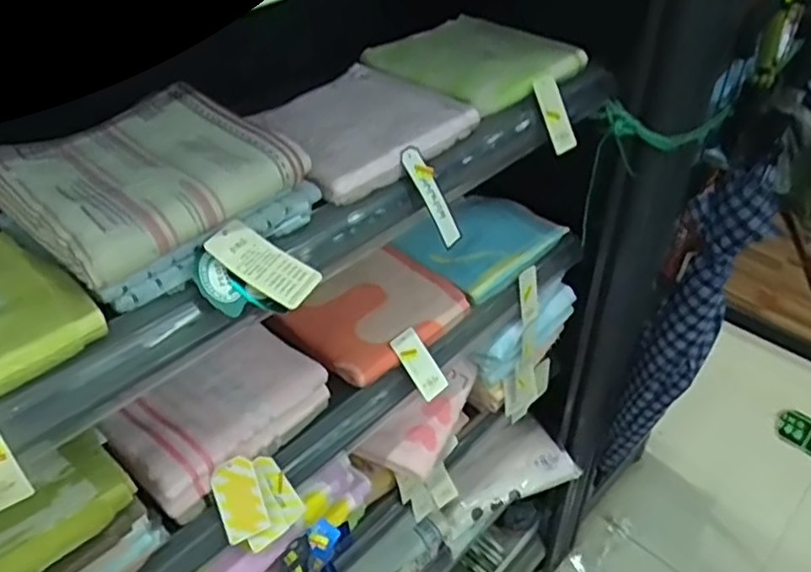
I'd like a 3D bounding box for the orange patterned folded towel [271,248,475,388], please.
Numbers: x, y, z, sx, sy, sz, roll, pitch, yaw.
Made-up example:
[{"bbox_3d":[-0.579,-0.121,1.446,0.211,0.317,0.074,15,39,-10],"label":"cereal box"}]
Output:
[{"bbox_3d":[-0.031,0.027,0.764,0.136,0.037,0.192,31,50,33],"label":"orange patterned folded towel"}]

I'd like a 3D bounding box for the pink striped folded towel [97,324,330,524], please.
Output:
[{"bbox_3d":[-0.176,0.122,0.622,0.110,0.071,0.189,28,49,31],"label":"pink striped folded towel"}]

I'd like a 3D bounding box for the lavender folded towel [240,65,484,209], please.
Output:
[{"bbox_3d":[-0.046,-0.152,0.601,0.154,0.027,0.178,30,49,32],"label":"lavender folded towel"}]

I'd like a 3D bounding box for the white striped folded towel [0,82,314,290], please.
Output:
[{"bbox_3d":[-0.193,-0.088,0.486,0.150,0.039,0.191,29,49,31],"label":"white striped folded towel"}]

